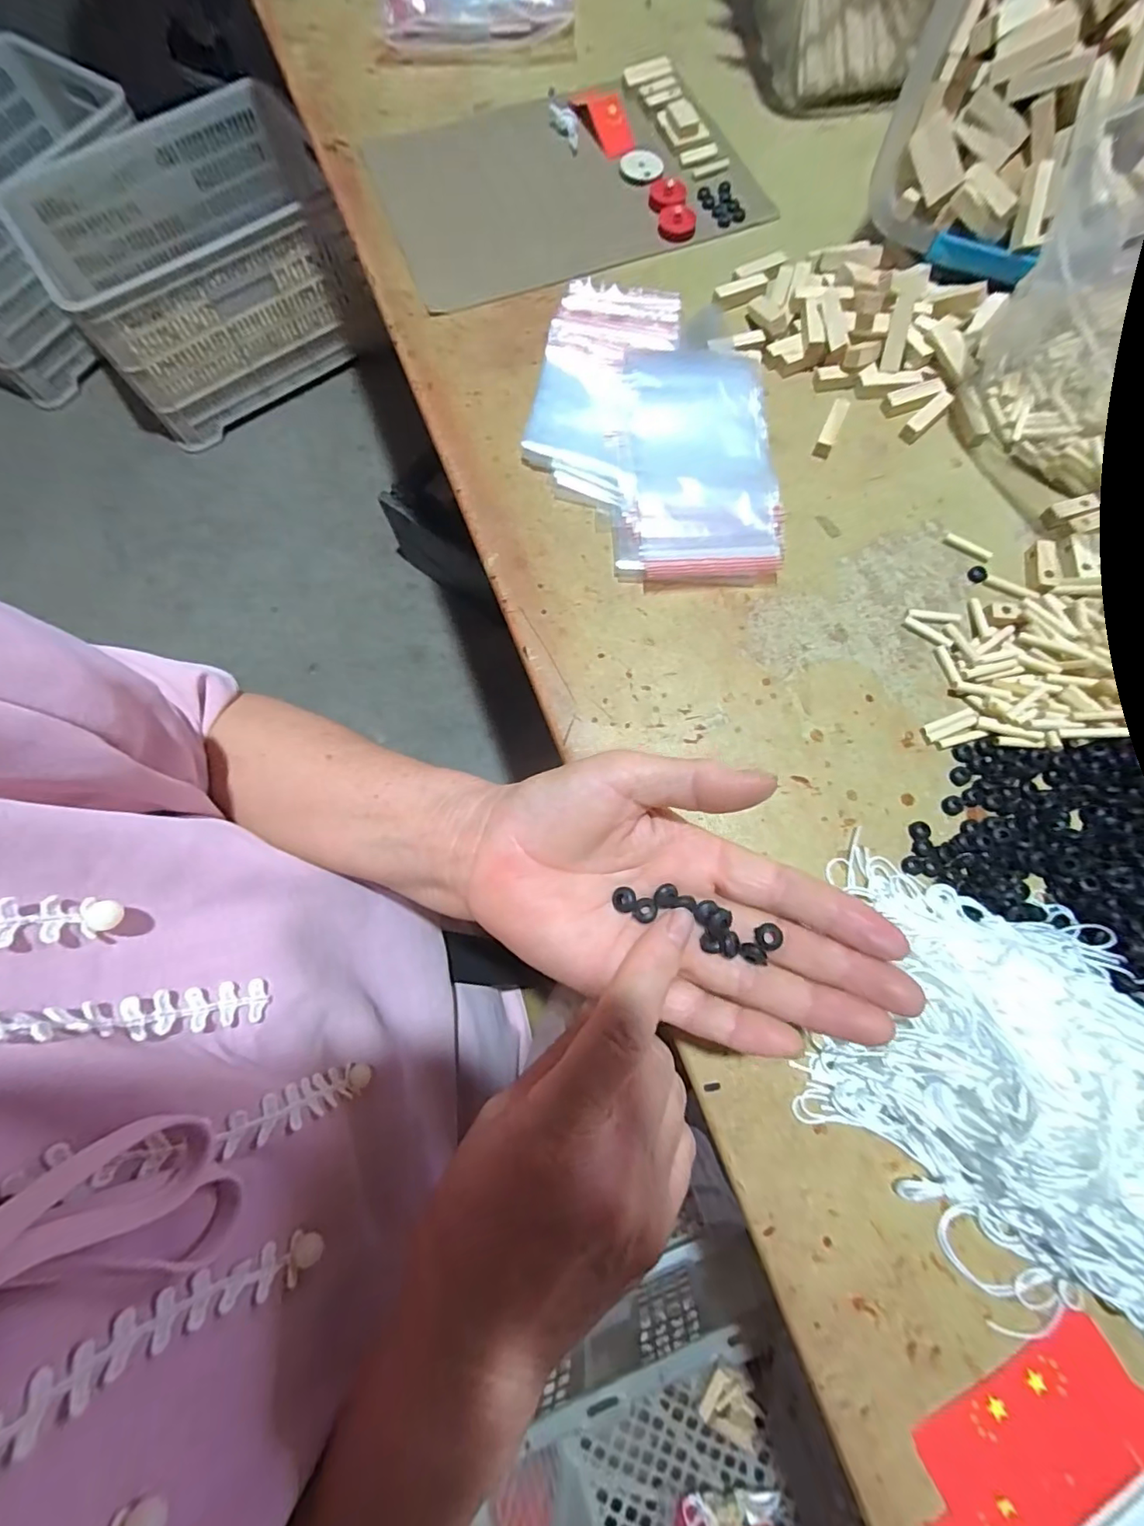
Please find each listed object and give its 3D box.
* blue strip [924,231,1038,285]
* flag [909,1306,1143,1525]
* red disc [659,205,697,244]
[{"bbox_3d":[0.276,-0.342,0.373,0.065,0.015,0.008,30,76,10],"label":"blue strip"},{"bbox_3d":[0.180,0.271,0.212,0.106,0.004,0.052,-27,74,-6],"label":"flag"},{"bbox_3d":[0.080,-0.413,0.421,0.028,0.010,0.026,-1,73,2],"label":"red disc"}]

